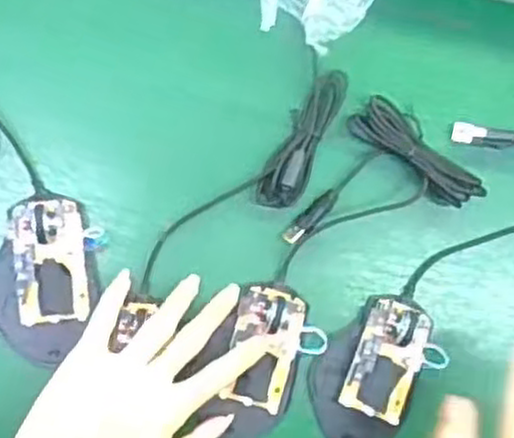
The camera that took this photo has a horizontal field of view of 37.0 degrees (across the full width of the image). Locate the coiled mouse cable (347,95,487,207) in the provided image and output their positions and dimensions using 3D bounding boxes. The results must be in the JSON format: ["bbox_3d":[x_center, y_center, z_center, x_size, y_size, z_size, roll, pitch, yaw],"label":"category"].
[{"bbox_3d":[0.114,-0.046,0.541,0.103,0.015,0.036,39,84,-6],"label":"coiled mouse cable"}]

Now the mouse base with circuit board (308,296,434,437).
[{"bbox_3d":[0.079,0.107,0.533,0.074,0.023,0.110,23,86,-8],"label":"mouse base with circuit board"}]

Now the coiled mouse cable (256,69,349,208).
[{"bbox_3d":[0.033,-0.055,0.531,0.031,0.015,0.103,27,85,-8],"label":"coiled mouse cable"}]

